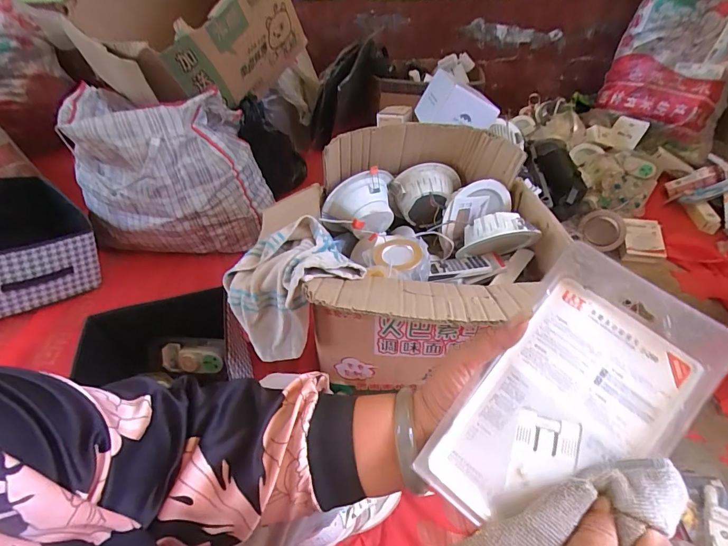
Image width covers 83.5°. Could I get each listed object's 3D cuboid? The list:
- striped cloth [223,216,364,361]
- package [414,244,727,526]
[{"bbox_3d":[-0.136,0.018,0.724,0.205,0.191,0.206,-17,45,-16],"label":"striped cloth"},{"bbox_3d":[0.146,0.090,0.277,0.121,0.017,0.196,35,81,13],"label":"package"}]

